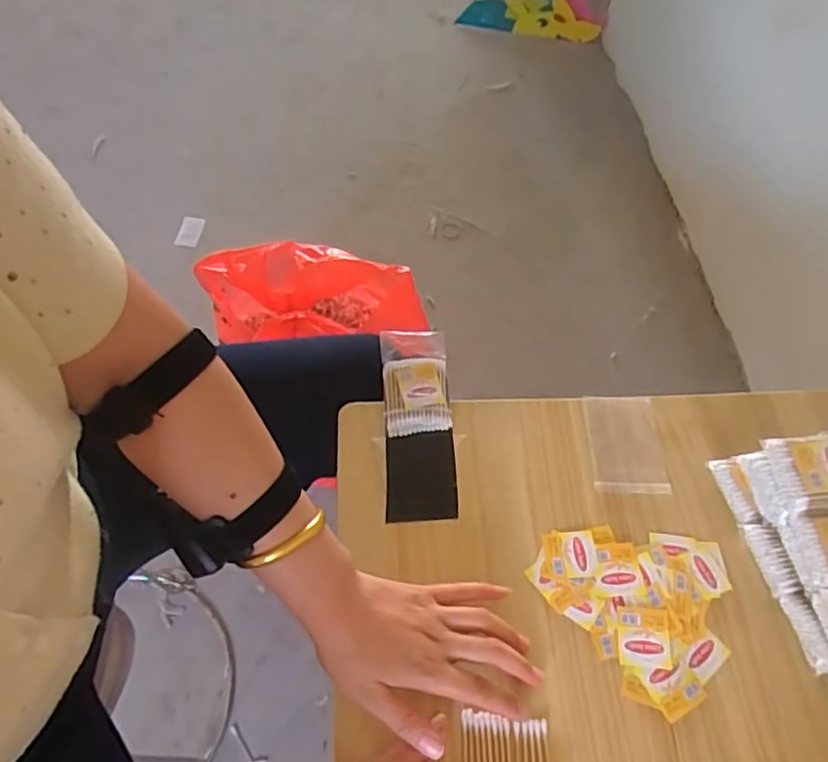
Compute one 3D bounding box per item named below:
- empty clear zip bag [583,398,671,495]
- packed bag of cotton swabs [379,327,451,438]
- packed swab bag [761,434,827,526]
[{"bbox_3d":[0.199,0.059,0.578,0.066,0.010,0.098,3,57,-1],"label":"empty clear zip bag"},{"bbox_3d":[0.002,0.000,0.598,0.063,0.024,0.110,-2,58,-5],"label":"packed bag of cotton swabs"},{"bbox_3d":[0.331,0.072,0.487,0.092,0.030,0.063,-1,58,-4],"label":"packed swab bag"}]

